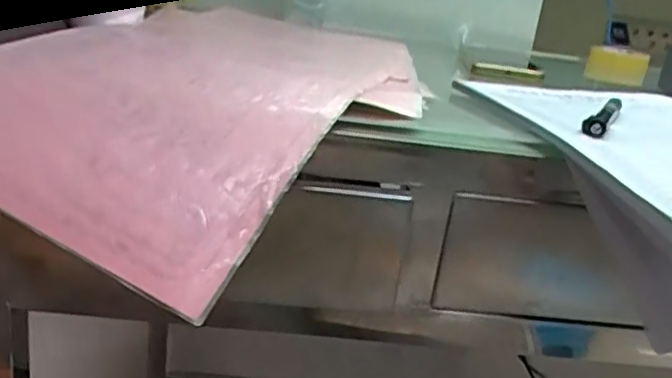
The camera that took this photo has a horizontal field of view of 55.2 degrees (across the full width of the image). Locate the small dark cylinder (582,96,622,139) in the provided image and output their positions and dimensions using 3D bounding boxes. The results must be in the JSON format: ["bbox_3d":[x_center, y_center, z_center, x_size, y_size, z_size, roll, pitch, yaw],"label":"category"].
[{"bbox_3d":[0.195,-0.054,0.468,0.014,0.010,0.137,15,20,24],"label":"small dark cylinder"}]

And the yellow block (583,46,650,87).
[{"bbox_3d":[0.444,-0.195,1.015,0.089,0.053,0.021,11,19,13],"label":"yellow block"}]

